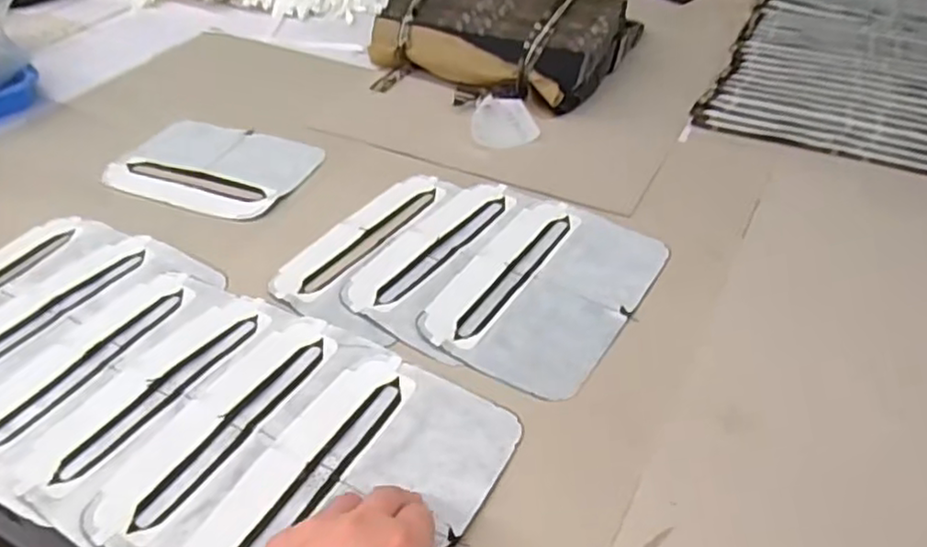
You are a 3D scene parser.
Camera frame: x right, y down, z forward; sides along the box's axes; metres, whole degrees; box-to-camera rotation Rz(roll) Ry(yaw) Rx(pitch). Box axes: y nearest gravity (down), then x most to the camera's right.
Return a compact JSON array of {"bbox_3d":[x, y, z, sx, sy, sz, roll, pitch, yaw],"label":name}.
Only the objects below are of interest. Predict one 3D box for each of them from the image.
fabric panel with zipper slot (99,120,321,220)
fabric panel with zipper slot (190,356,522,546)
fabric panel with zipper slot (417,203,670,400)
[{"bbox_3d":[-0.249,-0.108,0.680,0.198,0.006,0.133,15,46,21],"label":"fabric panel with zipper slot"},{"bbox_3d":[-0.060,0.127,0.391,0.123,0.006,0.194,21,44,24],"label":"fabric panel with zipper slot"},{"bbox_3d":[0.067,0.010,0.527,0.130,0.004,0.197,23,47,25],"label":"fabric panel with zipper slot"}]

